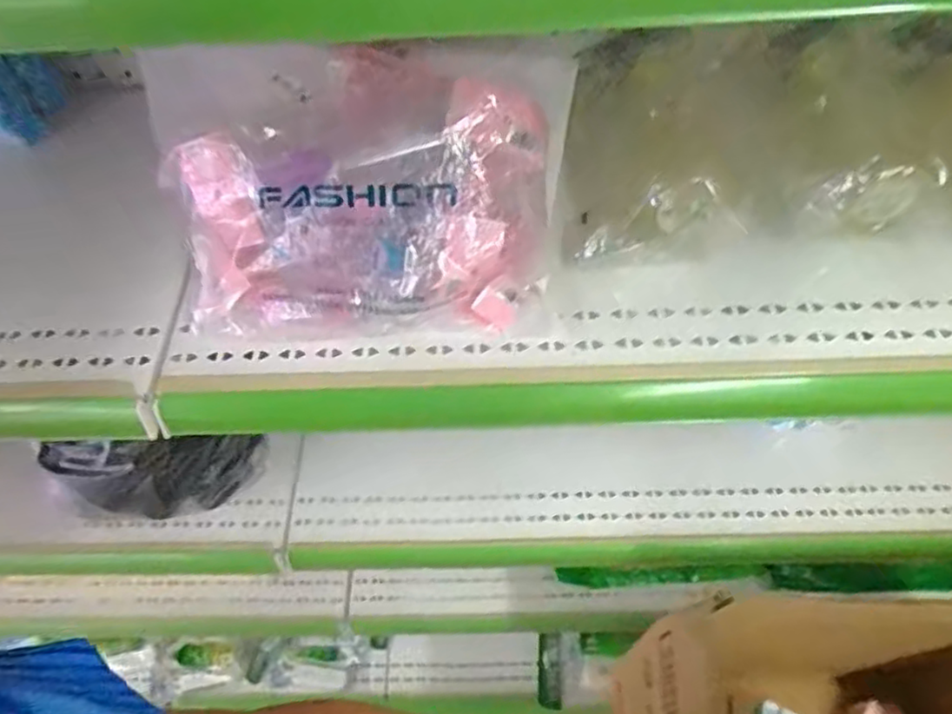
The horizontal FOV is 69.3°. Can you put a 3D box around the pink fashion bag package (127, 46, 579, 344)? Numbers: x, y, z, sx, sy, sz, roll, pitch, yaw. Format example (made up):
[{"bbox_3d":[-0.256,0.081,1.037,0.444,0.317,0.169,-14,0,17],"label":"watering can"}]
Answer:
[{"bbox_3d":[-0.074,-0.101,0.440,0.262,0.179,0.093,-1,17,7],"label":"pink fashion bag package"}]

